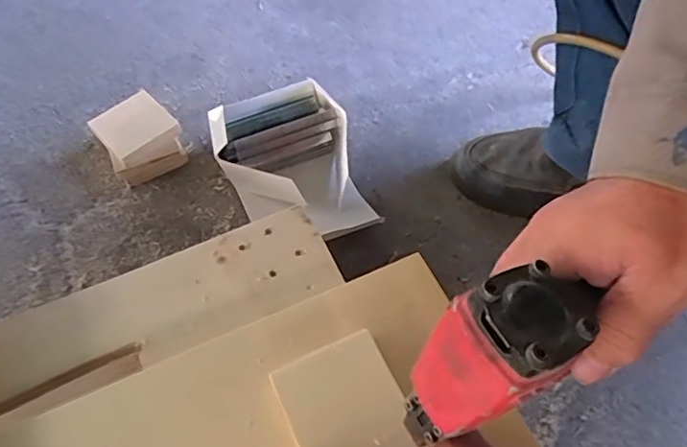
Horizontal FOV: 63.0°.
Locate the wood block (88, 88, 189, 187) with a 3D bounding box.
[{"bbox_3d":[-0.230,-0.095,0.633,0.079,0.057,0.075,-34,63,-19],"label":"wood block"}]

